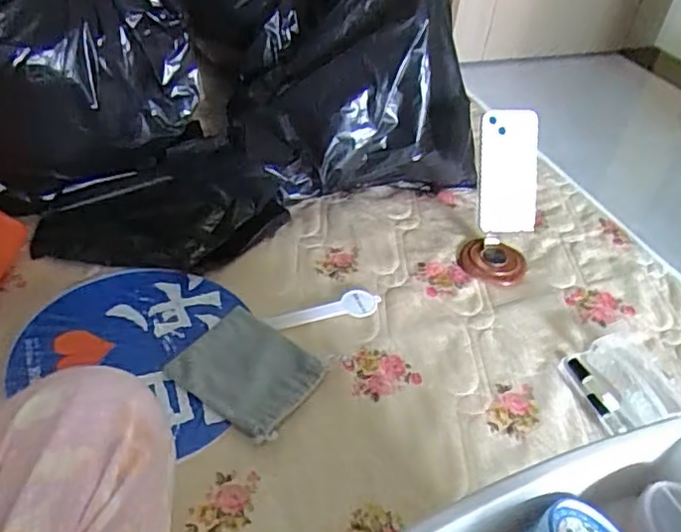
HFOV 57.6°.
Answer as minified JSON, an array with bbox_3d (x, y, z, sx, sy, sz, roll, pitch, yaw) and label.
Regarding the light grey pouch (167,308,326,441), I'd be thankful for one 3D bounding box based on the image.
[{"bbox_3d":[-0.096,0.108,0.649,0.141,0.014,0.117,29,46,24],"label":"light grey pouch"}]

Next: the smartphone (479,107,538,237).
[{"bbox_3d":[0.214,-0.116,0.777,0.084,0.150,0.013,-7,14,-18],"label":"smartphone"}]

